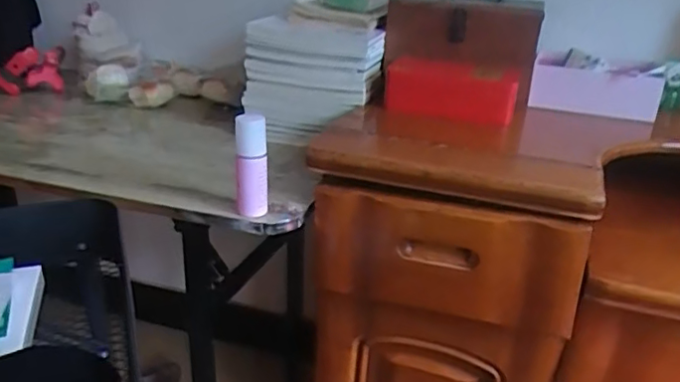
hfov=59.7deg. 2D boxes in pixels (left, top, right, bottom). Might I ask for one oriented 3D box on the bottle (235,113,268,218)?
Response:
[{"bbox_3d":[-0.111,-0.027,0.742,0.038,0.127,0.045,-1,23,-7],"label":"bottle"}]

